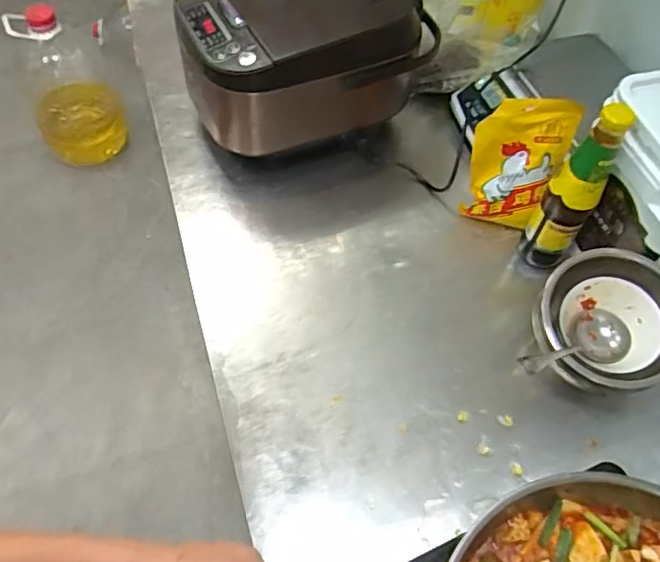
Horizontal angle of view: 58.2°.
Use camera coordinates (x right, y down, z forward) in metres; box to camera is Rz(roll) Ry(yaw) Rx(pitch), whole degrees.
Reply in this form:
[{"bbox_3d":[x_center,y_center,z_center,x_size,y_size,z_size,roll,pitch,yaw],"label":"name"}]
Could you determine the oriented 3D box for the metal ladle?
[{"bbox_3d":[0.284,0.078,0.700,0.224,0.056,0.067,-7,52,-44],"label":"metal ladle"}]

